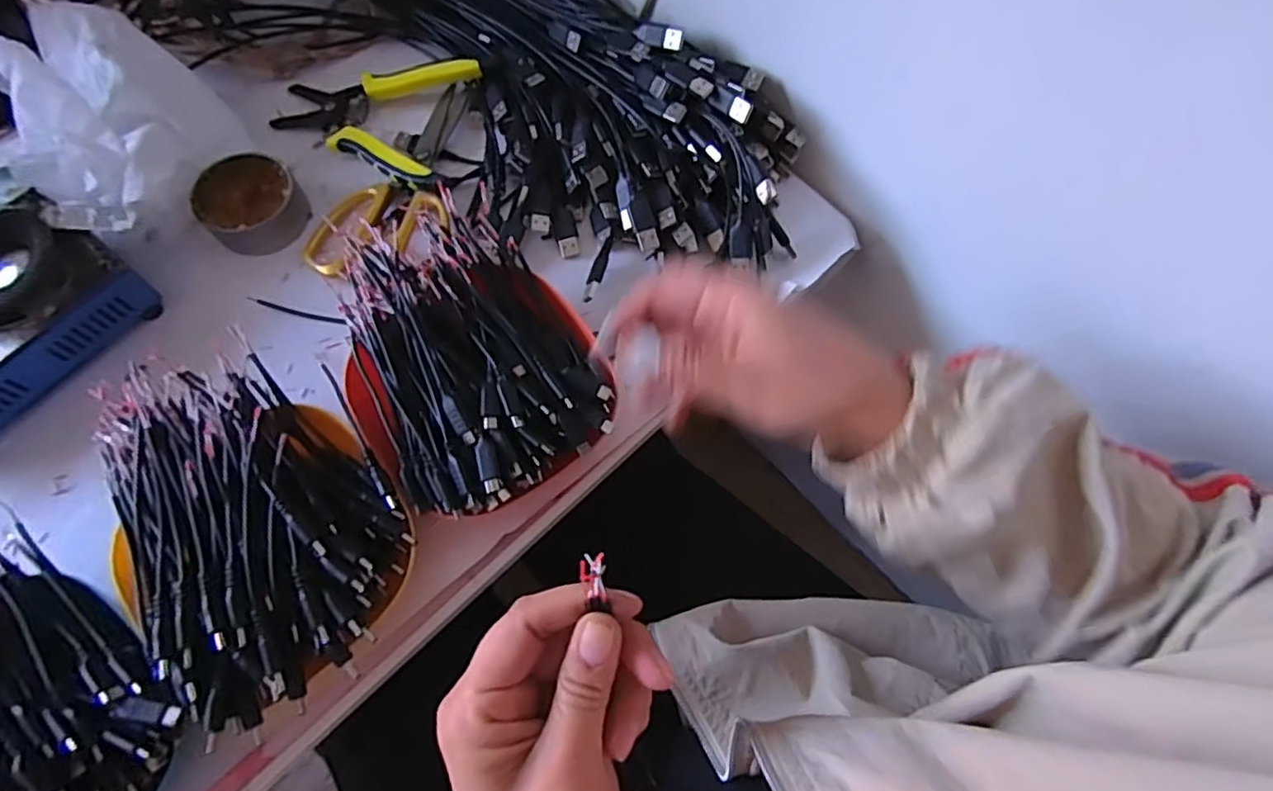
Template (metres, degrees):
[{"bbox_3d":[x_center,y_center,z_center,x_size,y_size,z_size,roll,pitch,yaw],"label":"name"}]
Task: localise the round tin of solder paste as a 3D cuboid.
[{"bbox_3d":[-0.263,-0.132,0.438,0.067,0.026,0.061,1,69,-2],"label":"round tin of solder paste"}]

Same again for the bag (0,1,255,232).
[{"bbox_3d":[-0.350,-0.178,0.425,0.134,0.081,0.130,23,70,6],"label":"bag"}]

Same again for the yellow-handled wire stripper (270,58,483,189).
[{"bbox_3d":[-0.196,-0.209,0.470,0.136,0.029,0.121,12,69,3],"label":"yellow-handled wire stripper"}]

